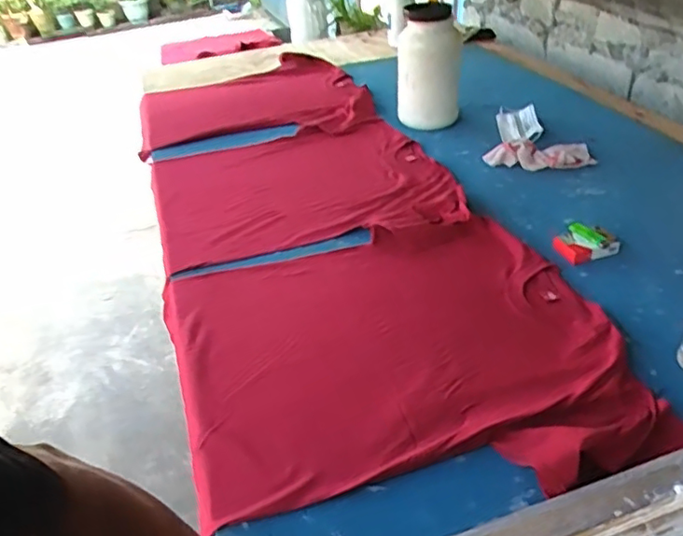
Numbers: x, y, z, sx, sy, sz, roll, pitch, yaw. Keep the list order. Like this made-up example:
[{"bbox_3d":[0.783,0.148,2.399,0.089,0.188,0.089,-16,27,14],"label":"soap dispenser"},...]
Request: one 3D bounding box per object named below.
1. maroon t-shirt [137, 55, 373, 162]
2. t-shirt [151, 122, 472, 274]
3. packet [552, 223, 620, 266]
[{"bbox_3d":[-0.256,-0.498,1.697,0.603,0.041,0.614,-8,37,-9],"label":"maroon t-shirt"},{"bbox_3d":[-0.084,-0.183,1.247,0.585,0.028,0.512,-11,37,-9],"label":"t-shirt"},{"bbox_3d":[0.415,-0.042,1.004,0.100,0.032,0.081,-11,37,-9],"label":"packet"}]

